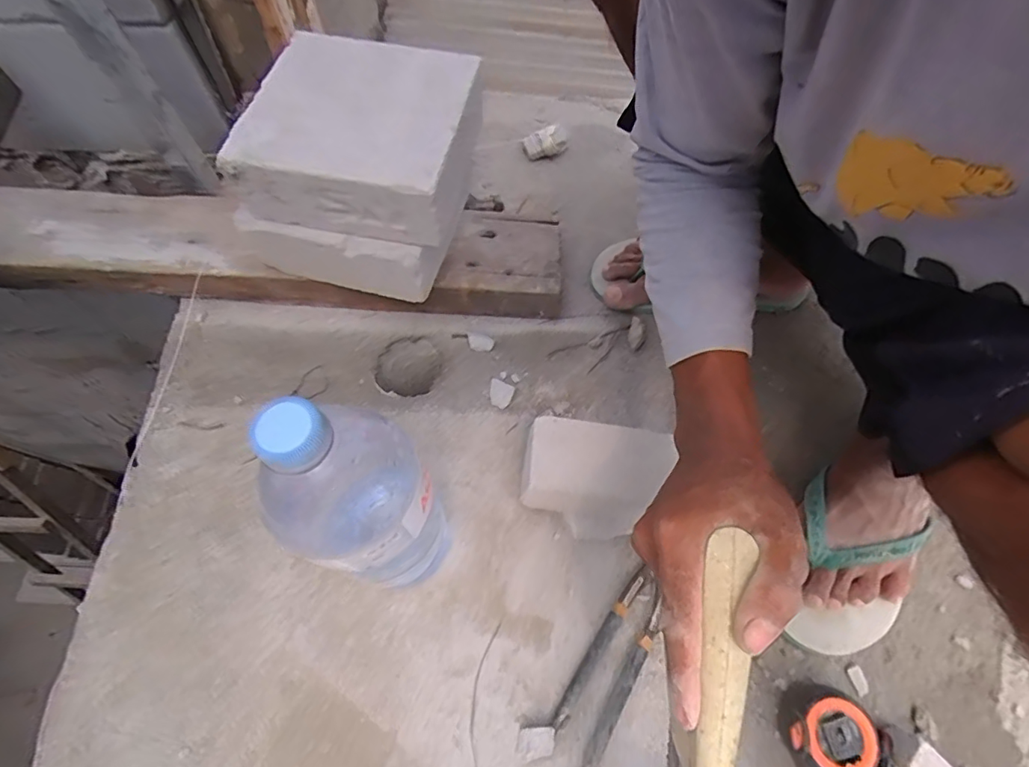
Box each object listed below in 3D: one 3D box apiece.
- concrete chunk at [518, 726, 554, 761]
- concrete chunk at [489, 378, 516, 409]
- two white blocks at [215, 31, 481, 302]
[{"bbox_3d":[0.019,0.308,0.439,0.031,0.024,0.022,-8,65,-5],"label":"concrete chunk"},{"bbox_3d":[-0.017,0.012,0.591,0.028,0.007,0.033,21,66,9],"label":"concrete chunk"},{"bbox_3d":[-0.152,-0.230,0.542,0.206,0.135,0.220,13,65,5],"label":"two white blocks"}]

